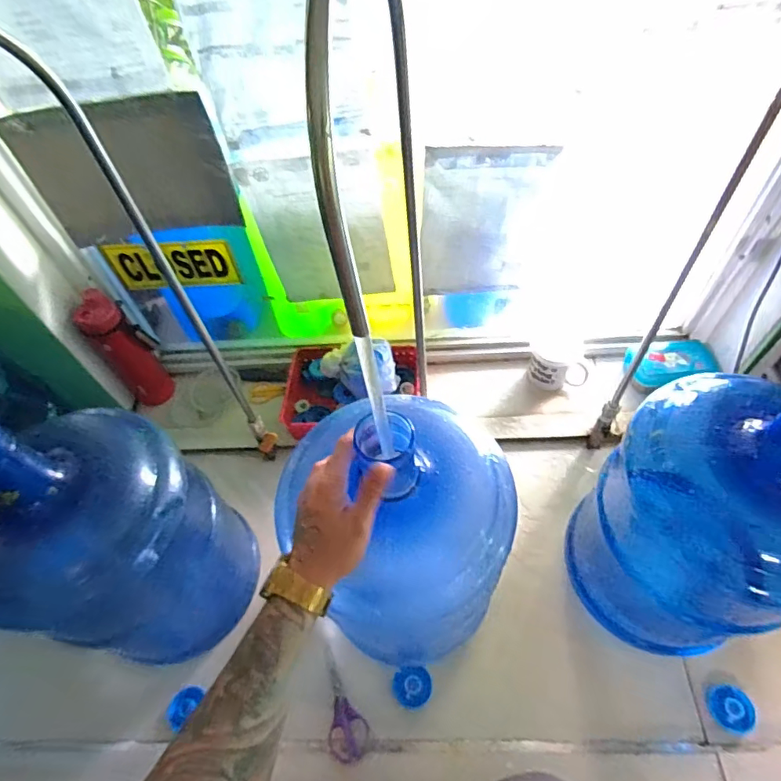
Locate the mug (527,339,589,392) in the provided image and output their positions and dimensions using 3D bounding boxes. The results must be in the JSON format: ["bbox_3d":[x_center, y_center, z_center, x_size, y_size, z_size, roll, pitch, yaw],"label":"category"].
[{"bbox_3d":[0.328,-0.053,0.999,0.101,0.100,0.092,-7,55,0],"label":"mug"}]

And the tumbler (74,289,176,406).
[{"bbox_3d":[-0.505,-0.072,0.962,0.078,0.261,0.081,-2,55,3],"label":"tumbler"}]

